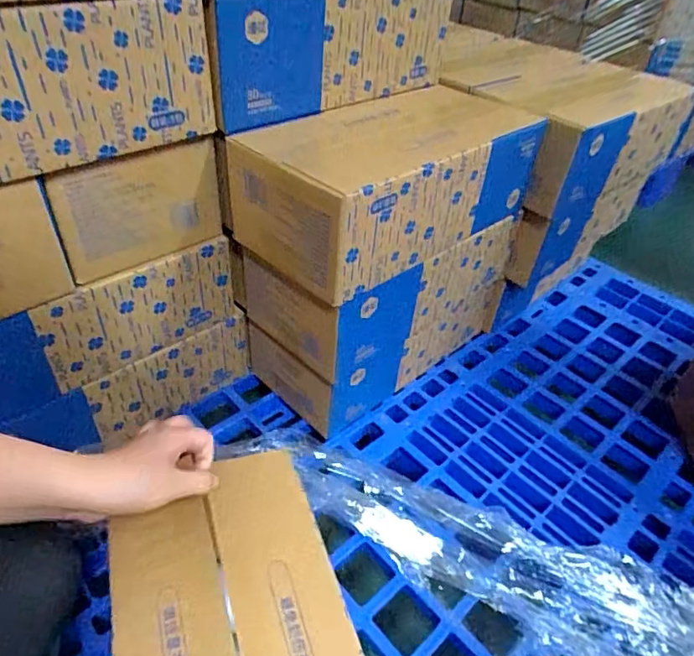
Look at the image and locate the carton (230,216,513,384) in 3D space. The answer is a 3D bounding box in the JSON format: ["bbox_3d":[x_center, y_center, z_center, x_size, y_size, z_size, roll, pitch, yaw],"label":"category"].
[{"bbox_3d":[0.051,-0.084,0.677,0.346,0.121,0.178,-29,51,-33],"label":"carton"}]

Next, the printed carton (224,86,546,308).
[{"bbox_3d":[0.054,-0.169,0.586,0.338,0.118,0.169,-29,51,-33],"label":"printed carton"}]

